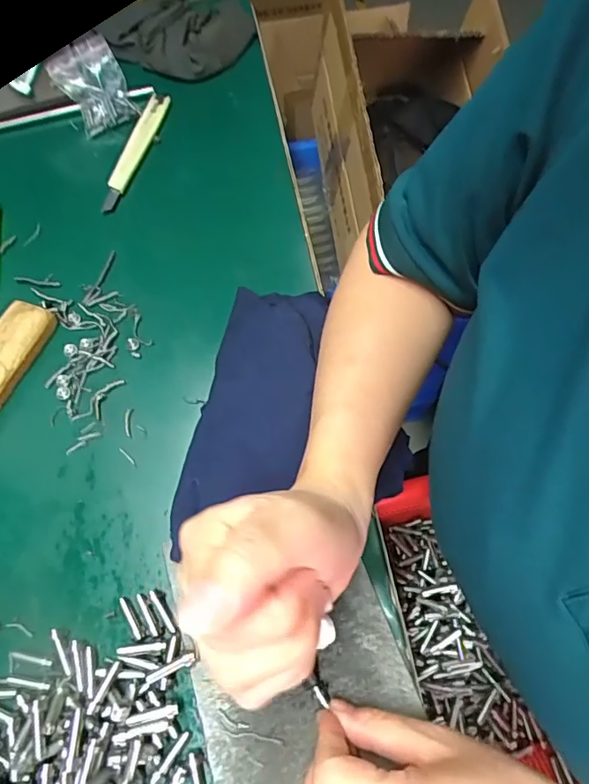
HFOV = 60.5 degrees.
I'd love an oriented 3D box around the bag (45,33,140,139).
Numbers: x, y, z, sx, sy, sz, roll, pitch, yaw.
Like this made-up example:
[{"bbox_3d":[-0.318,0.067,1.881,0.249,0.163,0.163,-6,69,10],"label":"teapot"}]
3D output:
[{"bbox_3d":[-0.190,-0.292,0.479,0.060,0.018,0.075,-30,96,-4],"label":"bag"}]

